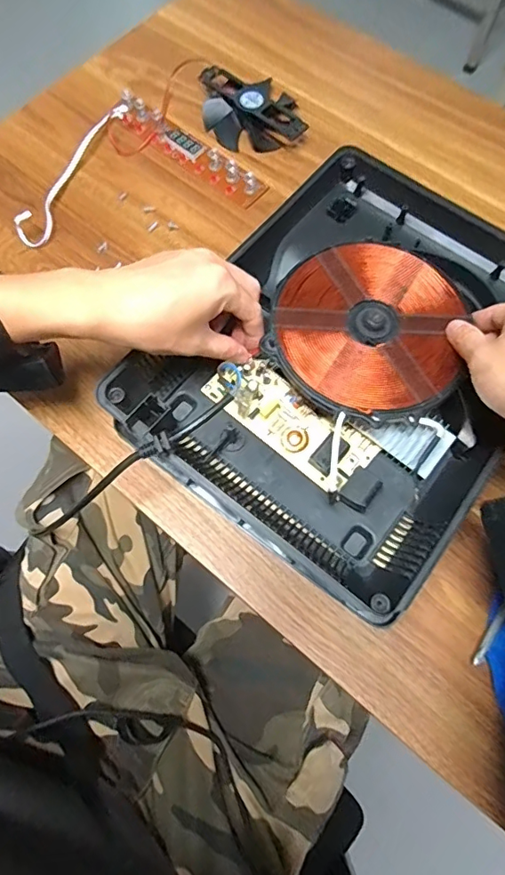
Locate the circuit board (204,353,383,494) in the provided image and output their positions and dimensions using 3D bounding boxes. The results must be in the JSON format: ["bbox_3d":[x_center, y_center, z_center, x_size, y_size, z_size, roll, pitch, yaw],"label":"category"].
[{"bbox_3d":[0.030,-0.016,0.401,0.137,0.018,0.064,40,76,13],"label":"circuit board"}]

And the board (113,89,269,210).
[{"bbox_3d":[-0.070,-0.311,0.535,0.194,0.016,0.033,38,75,13],"label":"board"}]

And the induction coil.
[{"bbox_3d":[0.095,-0.087,0.394,0.154,0.009,0.150,0,71,1],"label":"induction coil"}]

